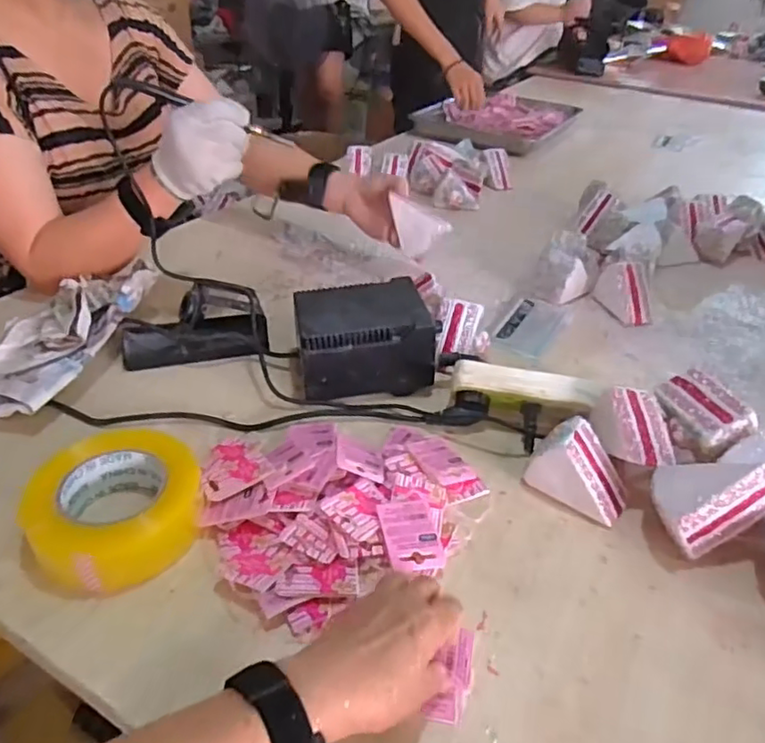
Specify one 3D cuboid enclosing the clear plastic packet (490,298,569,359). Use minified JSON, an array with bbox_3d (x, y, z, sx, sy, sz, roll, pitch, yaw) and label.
[{"bbox_3d":[0.190,-0.059,0.789,0.065,0.009,0.125,20,39,21],"label":"clear plastic packet"}]

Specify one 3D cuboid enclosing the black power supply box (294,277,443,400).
[{"bbox_3d":[-0.019,-0.039,0.670,0.144,0.081,0.117,-3,36,-9],"label":"black power supply box"}]

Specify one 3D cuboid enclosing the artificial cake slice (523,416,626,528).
[{"bbox_3d":[0.177,0.088,0.547,0.082,0.066,0.047,22,40,24],"label":"artificial cake slice"}]

